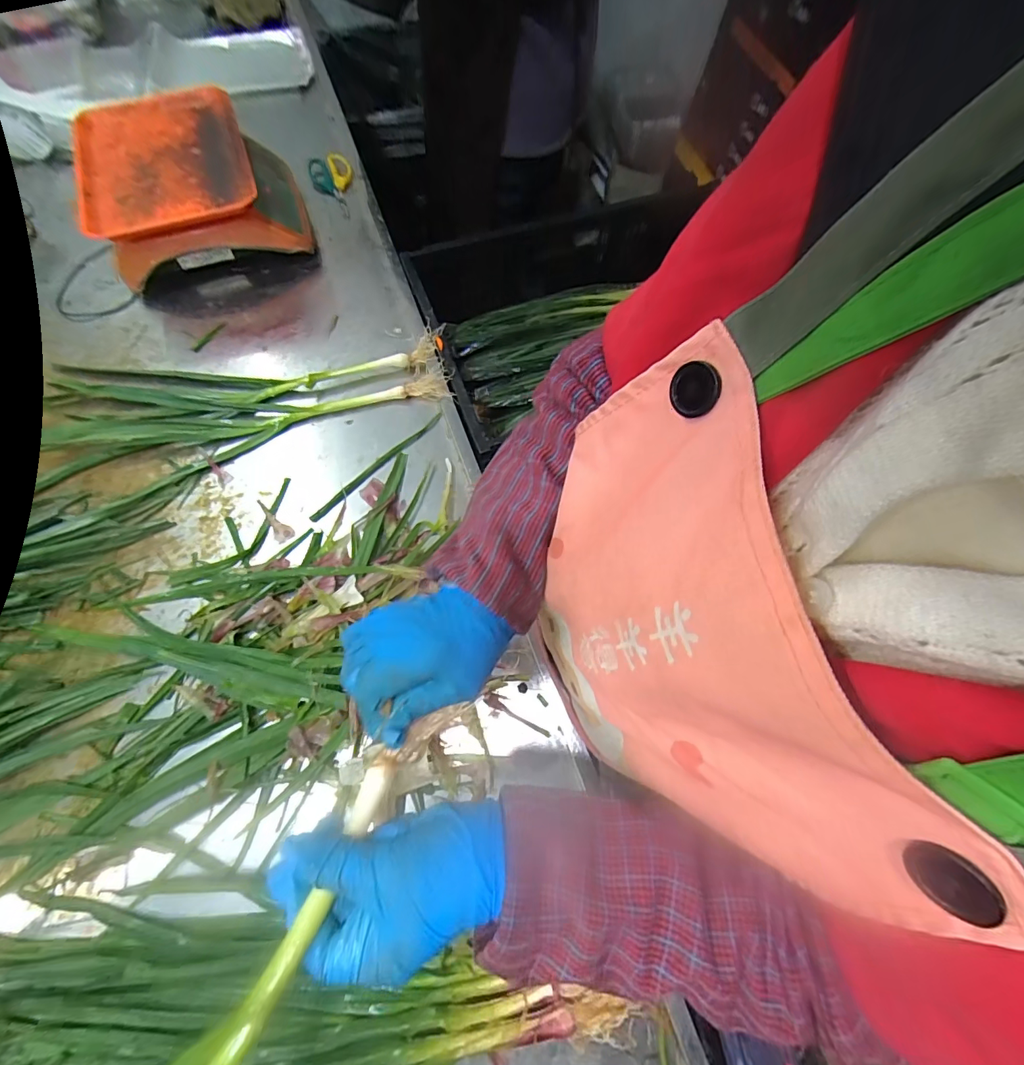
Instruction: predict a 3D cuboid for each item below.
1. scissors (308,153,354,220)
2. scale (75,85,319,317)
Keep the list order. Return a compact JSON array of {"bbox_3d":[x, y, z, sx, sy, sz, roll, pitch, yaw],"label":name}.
[{"bbox_3d":[-0.325,-0.635,0.825,0.076,0.009,0.195,-13,68,-8],"label":"scissors"},{"bbox_3d":[-0.502,-0.538,0.735,0.285,0.126,0.331,-21,72,-10],"label":"scale"}]

